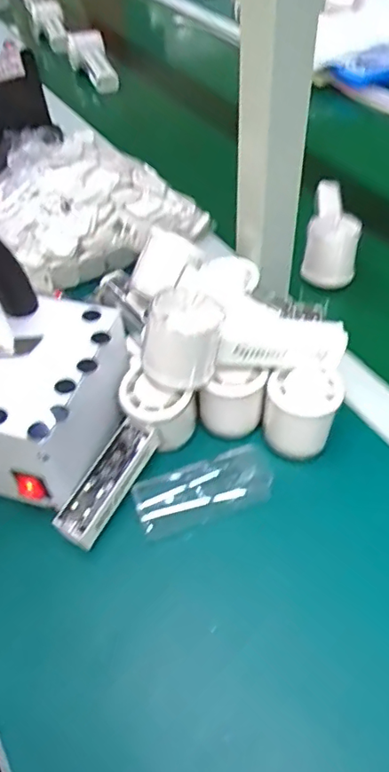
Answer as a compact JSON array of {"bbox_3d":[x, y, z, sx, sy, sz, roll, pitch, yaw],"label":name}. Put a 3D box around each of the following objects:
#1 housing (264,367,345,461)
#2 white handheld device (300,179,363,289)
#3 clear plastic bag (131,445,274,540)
[{"bbox_3d":[0.084,0.021,0.433,0.055,0.053,0.048,5,50,7],"label":"housing"},{"bbox_3d":[0.155,-0.182,0.621,0.056,0.059,0.163,7,50,9],"label":"white handheld device"},{"bbox_3d":[0.007,0.081,0.424,0.104,0.023,0.041,-16,51,-11],"label":"clear plastic bag"}]

